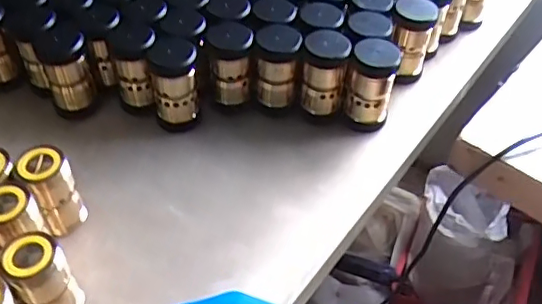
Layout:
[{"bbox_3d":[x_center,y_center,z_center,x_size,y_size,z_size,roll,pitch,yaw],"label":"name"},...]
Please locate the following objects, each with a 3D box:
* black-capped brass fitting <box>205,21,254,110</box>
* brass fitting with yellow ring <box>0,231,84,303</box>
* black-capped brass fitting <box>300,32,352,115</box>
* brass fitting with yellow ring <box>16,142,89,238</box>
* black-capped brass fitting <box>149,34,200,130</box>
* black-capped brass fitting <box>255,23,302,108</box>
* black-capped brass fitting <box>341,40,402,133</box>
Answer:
[{"bbox_3d":[-0.039,-0.082,0.544,0.039,0.079,0.034,-9,48,-10],"label":"black-capped brass fitting"},{"bbox_3d":[-0.163,0.092,0.401,0.036,0.076,0.037,1,47,-1],"label":"brass fitting with yellow ring"},{"bbox_3d":[0.051,-0.073,0.532,0.041,0.076,0.036,12,48,10],"label":"black-capped brass fitting"},{"bbox_3d":[-0.176,0.033,0.455,0.035,0.075,0.034,1,47,-1],"label":"brass fitting with yellow ring"},{"bbox_3d":[-0.091,-0.063,0.531,0.041,0.084,0.044,-9,48,-10],"label":"black-capped brass fitting"},{"bbox_3d":[0.006,-0.081,0.540,0.041,0.074,0.041,3,47,1],"label":"black-capped brass fitting"},{"bbox_3d":[0.093,-0.062,0.525,0.043,0.081,0.039,16,48,13],"label":"black-capped brass fitting"}]

